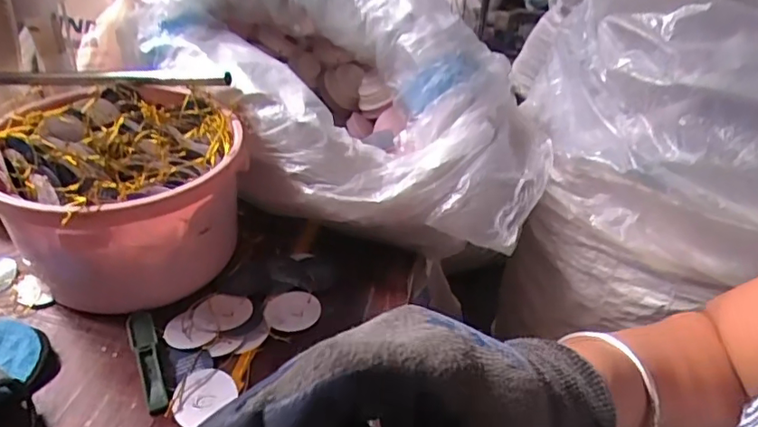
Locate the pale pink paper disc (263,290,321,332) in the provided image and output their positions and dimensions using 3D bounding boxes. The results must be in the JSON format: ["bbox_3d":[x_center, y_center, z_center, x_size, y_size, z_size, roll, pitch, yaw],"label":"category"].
[{"bbox_3d":[-0.084,0.095,0.531,0.052,0.005,0.047,3,38,-5],"label":"pale pink paper disc"}]

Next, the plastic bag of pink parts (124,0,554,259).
[{"bbox_3d":[-0.053,-0.157,0.656,0.516,0.197,0.316,22,40,20],"label":"plastic bag of pink parts"}]

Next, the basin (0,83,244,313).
[{"bbox_3d":[-0.240,-0.021,0.537,0.205,0.144,0.205,5,38,-4],"label":"basin"}]

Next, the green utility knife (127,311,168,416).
[{"bbox_3d":[-0.195,0.124,0.464,0.020,0.015,0.101,-14,42,-25],"label":"green utility knife"}]

